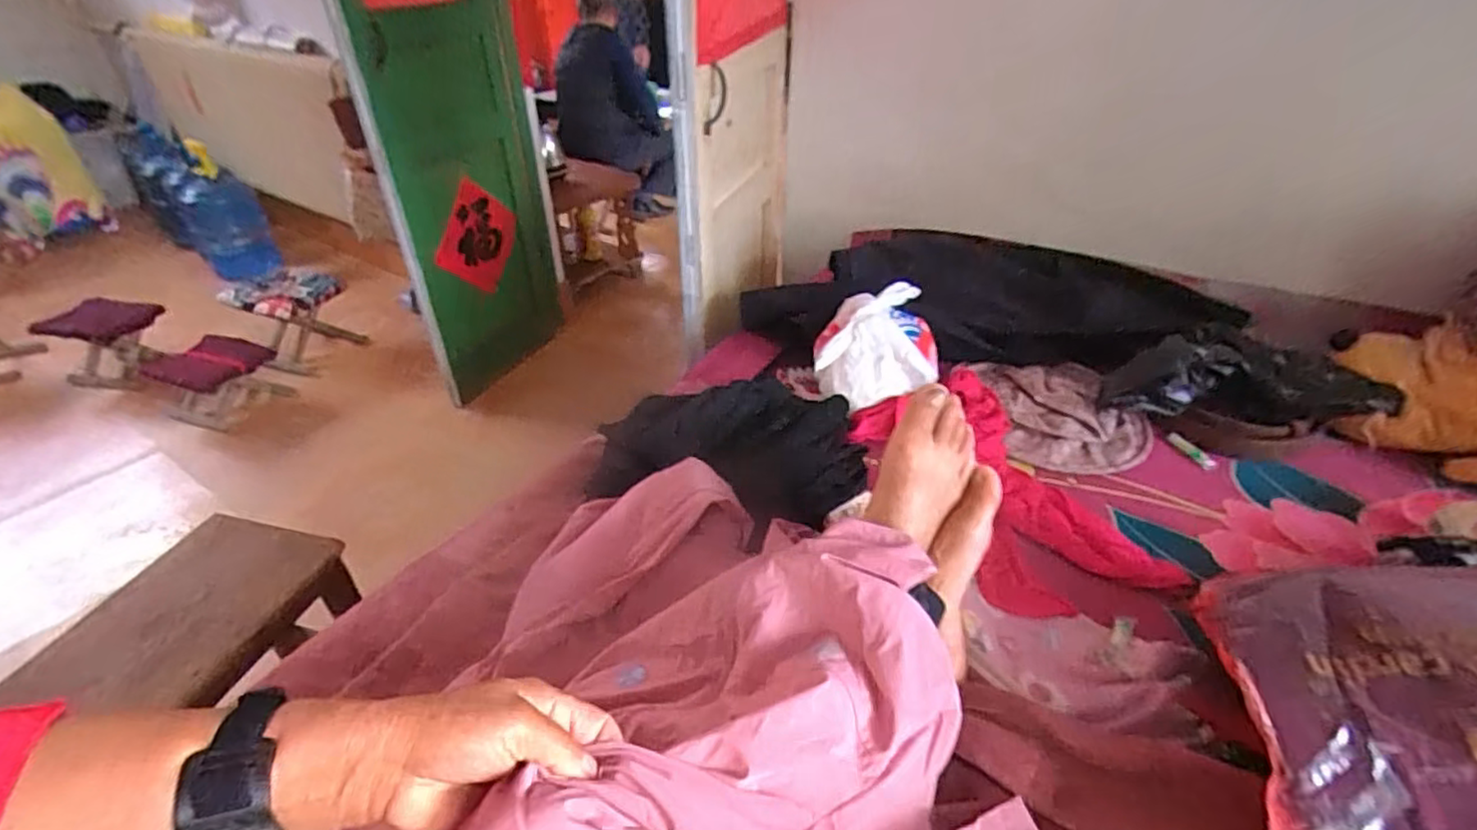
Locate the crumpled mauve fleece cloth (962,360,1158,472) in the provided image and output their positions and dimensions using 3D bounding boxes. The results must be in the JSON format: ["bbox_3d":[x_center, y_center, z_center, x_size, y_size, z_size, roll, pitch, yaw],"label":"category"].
[{"bbox_3d":[0.477,-0.012,0.974,0.207,0.027,0.246,1,36,2],"label":"crumpled mauve fleece cloth"}]

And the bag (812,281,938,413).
[{"bbox_3d":[0.214,-0.112,1.002,0.183,0.096,0.232,10,38,13],"label":"bag"}]

